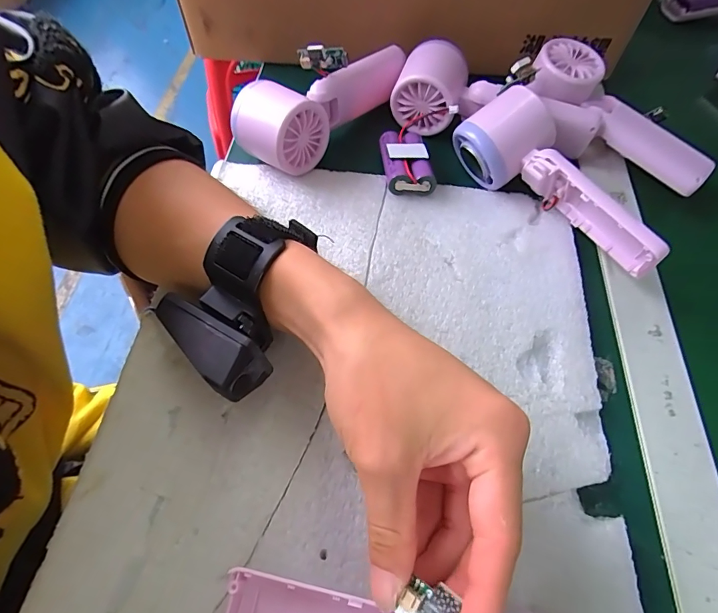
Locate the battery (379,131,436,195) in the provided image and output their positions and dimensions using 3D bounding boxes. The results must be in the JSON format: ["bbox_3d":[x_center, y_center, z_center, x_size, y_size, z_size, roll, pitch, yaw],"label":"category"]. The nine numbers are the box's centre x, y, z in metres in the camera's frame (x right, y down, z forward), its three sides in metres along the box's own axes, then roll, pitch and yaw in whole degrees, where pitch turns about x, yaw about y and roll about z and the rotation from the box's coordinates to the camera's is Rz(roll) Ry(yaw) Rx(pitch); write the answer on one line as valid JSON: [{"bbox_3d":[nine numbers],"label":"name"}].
[{"bbox_3d":[0.037,-0.116,0.328,0.035,0.017,0.066,-4,58,-2],"label":"battery"}]

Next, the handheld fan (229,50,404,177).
[{"bbox_3d":[-0.024,-0.172,0.337,0.161,0.054,0.062,-40,66,-21],"label":"handheld fan"}]

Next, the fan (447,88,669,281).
[{"bbox_3d":[0.138,-0.087,0.292,0.051,0.052,0.164,-31,63,-17],"label":"fan"}]

